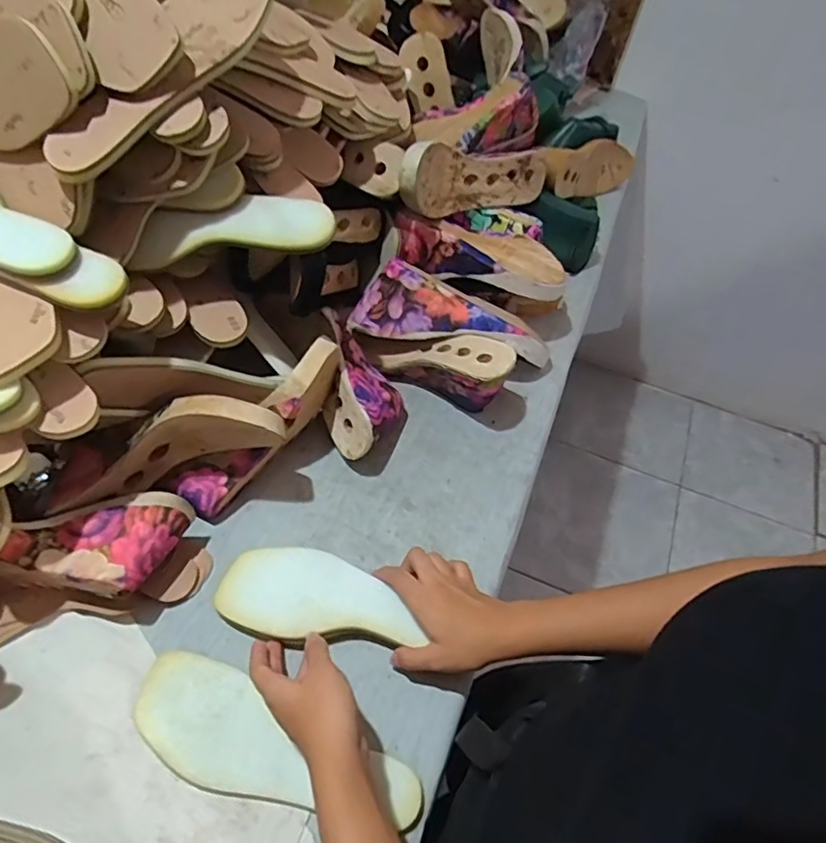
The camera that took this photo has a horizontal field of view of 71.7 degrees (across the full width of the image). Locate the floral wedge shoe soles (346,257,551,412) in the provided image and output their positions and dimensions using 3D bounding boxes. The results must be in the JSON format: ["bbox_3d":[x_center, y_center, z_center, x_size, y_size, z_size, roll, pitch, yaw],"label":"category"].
[{"bbox_3d":[0.037,-0.094,0.669,0.219,0.102,0.109,24,58,11],"label":"floral wedge shoe soles"}]

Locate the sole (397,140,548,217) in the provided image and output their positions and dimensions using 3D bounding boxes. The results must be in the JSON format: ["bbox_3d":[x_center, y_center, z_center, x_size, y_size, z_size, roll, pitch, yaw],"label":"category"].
[{"bbox_3d":[0.073,-0.292,0.698,0.236,0.080,0.053,-14,57,-33],"label":"sole"}]

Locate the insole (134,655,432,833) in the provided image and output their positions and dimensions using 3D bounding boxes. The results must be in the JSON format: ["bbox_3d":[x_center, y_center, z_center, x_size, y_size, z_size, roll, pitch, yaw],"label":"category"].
[{"bbox_3d":[-0.114,0.269,0.469,0.246,0.011,0.081,21,57,8],"label":"insole"}]

